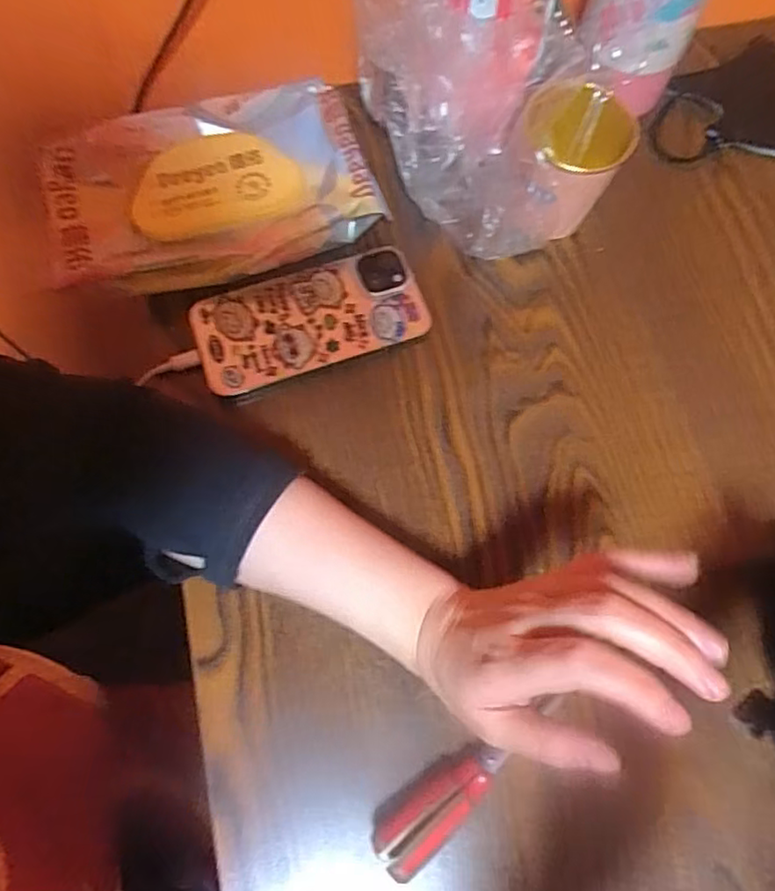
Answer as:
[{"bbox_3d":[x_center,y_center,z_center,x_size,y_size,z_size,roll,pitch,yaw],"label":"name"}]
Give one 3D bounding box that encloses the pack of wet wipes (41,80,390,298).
[{"bbox_3d":[-0.121,-0.172,0.404,0.211,0.039,0.132,-18,73,-7],"label":"pack of wet wipes"}]

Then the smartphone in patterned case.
[{"bbox_3d":[-0.050,-0.082,0.399,0.148,0.014,0.071,-18,73,-7],"label":"smartphone in patterned case"}]

